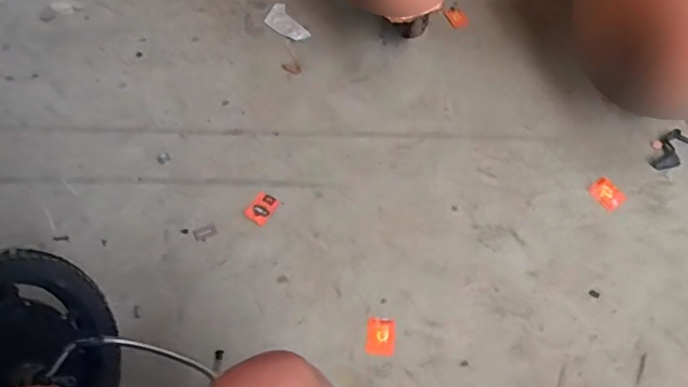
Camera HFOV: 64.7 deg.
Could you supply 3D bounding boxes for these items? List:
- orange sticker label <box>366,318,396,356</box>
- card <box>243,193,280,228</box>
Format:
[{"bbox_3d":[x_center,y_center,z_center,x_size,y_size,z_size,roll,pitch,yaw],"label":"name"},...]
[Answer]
[{"bbox_3d":[0.068,0.266,1.014,0.054,0.004,0.067,6,61,-1],"label":"orange sticker label"},{"bbox_3d":[-0.174,0.032,1.154,0.053,0.005,0.070,33,64,11],"label":"card"}]

